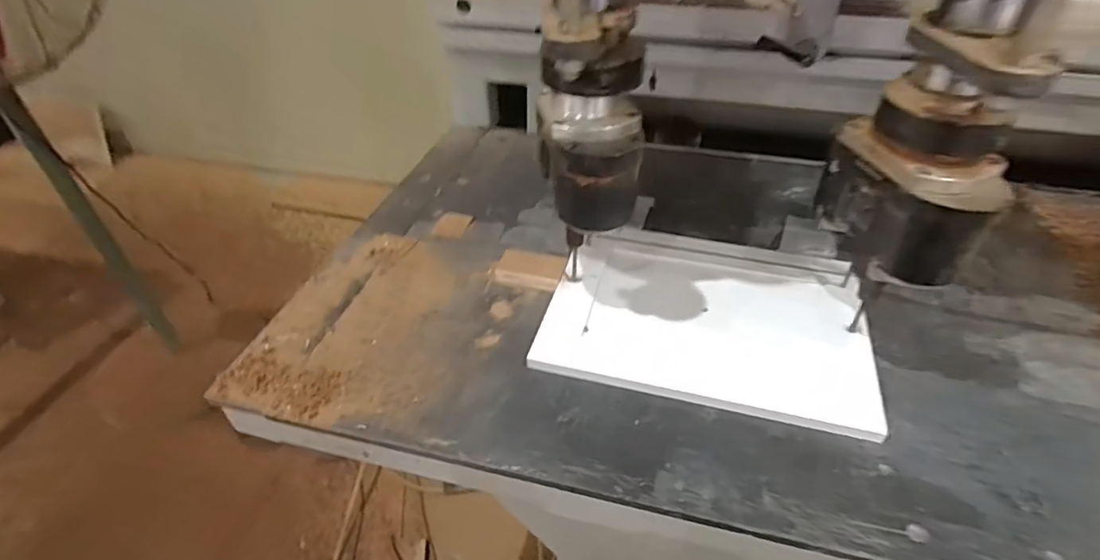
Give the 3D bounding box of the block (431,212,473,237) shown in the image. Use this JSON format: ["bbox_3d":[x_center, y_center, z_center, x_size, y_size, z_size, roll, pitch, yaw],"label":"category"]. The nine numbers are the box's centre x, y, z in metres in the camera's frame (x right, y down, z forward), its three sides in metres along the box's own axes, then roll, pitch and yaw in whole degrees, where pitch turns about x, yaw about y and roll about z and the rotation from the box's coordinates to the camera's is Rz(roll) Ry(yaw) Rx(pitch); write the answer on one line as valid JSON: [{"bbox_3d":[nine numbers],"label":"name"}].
[{"bbox_3d":[-0.116,-0.066,0.665,0.038,0.005,0.041,10,44,13],"label":"block"}]

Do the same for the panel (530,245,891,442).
[{"bbox_3d":[0.142,0.041,0.526,0.282,0.011,0.174,10,44,13],"label":"panel"}]

